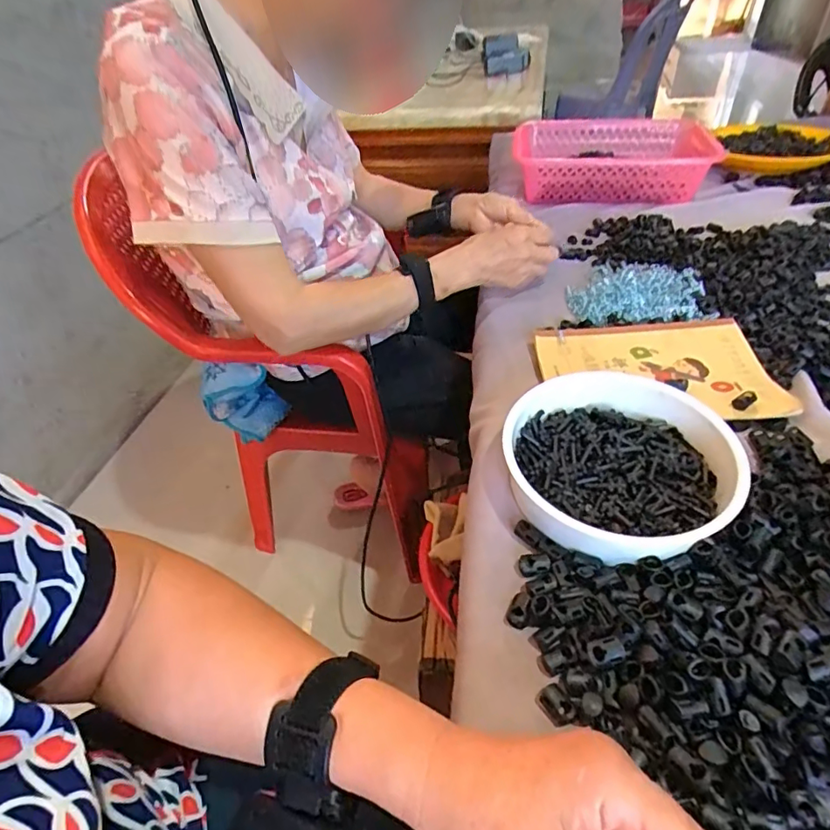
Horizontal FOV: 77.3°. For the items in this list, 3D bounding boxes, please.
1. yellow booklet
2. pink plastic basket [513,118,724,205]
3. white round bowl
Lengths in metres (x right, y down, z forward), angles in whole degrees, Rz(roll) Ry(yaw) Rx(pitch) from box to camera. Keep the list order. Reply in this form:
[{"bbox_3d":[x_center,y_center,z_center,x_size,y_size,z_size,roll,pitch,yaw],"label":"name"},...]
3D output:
[{"bbox_3d":[0.232,-0.047,0.508,0.208,0.006,0.142,-1,43,4],"label":"yellow booklet"},{"bbox_3d":[0.324,-0.416,0.847,0.317,0.077,0.192,0,43,5],"label":"pink plastic basket"},{"bbox_3d":[0.151,0.036,0.395,0.162,0.047,0.164,11,46,17],"label":"white round bowl"}]

